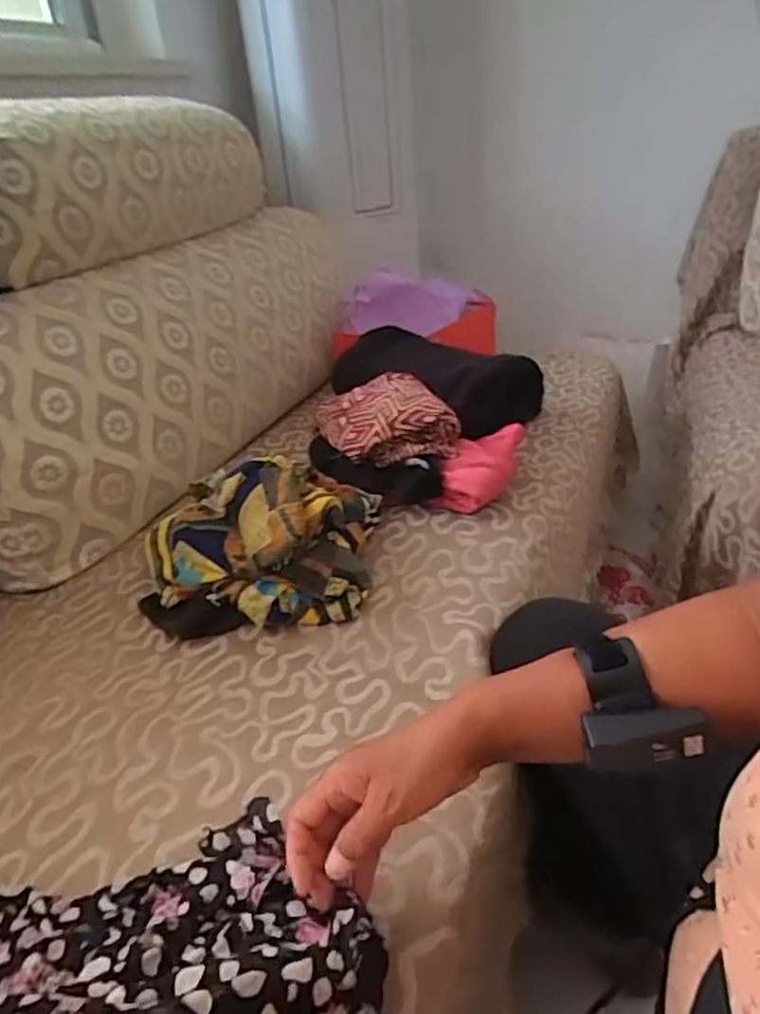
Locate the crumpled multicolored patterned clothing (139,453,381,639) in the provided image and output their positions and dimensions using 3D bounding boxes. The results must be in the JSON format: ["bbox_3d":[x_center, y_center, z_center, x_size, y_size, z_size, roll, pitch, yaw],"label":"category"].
[{"bbox_3d":[-0.154,0.035,0.801,0.278,0.143,0.182,-2,31,5],"label":"crumpled multicolored patterned clothing"}]

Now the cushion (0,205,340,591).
[{"bbox_3d":[-0.325,-0.231,1.069,0.212,0.333,0.822,11,34,25],"label":"cushion"}]

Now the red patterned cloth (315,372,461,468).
[{"bbox_3d":[0.009,-0.128,0.935,0.151,0.066,0.176,-19,33,-22],"label":"red patterned cloth"}]

